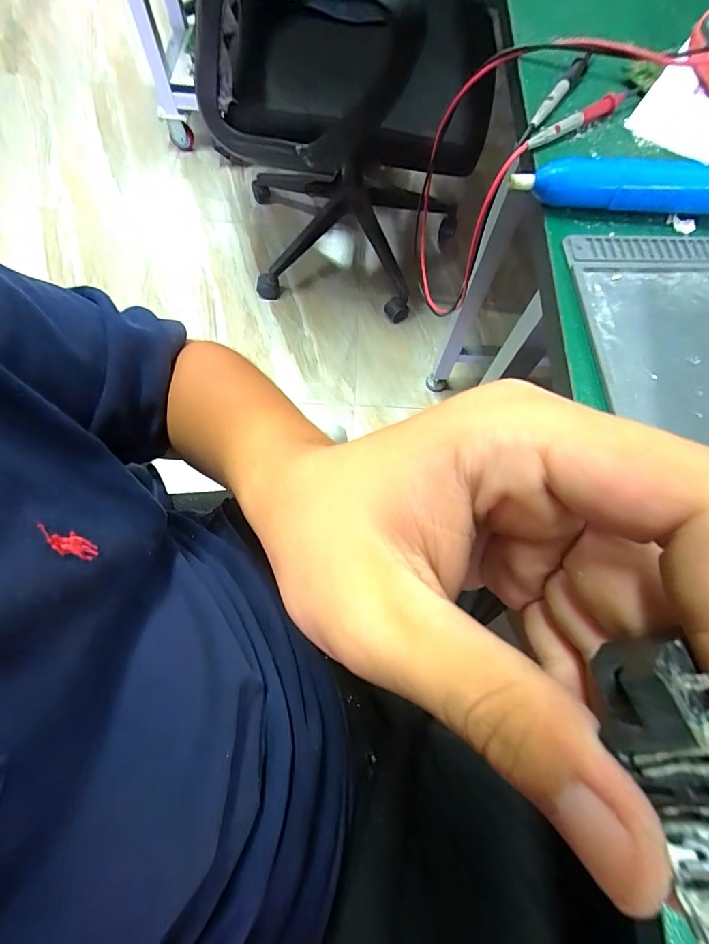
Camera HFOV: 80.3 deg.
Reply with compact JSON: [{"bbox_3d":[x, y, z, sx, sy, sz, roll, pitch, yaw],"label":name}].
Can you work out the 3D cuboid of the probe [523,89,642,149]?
[{"bbox_3d":[0.172,-0.269,0.315,0.114,0.009,0.011,-33,74,-13],"label":"probe"}]

